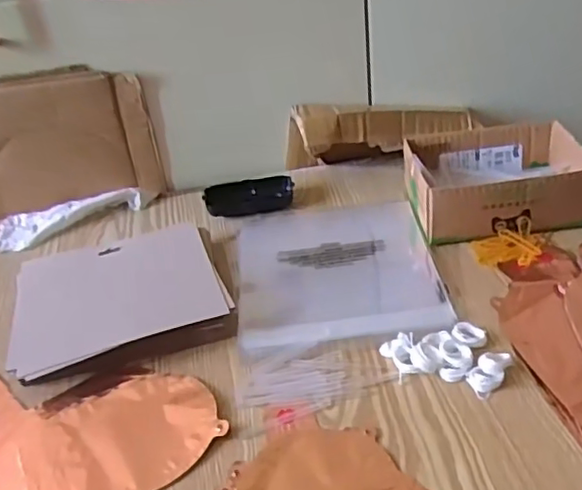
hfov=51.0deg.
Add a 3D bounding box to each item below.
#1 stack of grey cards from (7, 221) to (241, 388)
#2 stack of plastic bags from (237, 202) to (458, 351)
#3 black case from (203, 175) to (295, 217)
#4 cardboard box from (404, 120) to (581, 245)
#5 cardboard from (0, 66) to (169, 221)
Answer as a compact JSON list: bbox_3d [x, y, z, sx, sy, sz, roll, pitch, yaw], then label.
[{"bbox_3d":[-0.183,0.046,0.627,0.199,0.036,0.157,-19,37,-17],"label":"stack of grey cards"},{"bbox_3d":[0.047,0.019,0.648,0.204,0.011,0.231,-7,35,0],"label":"stack of plastic bags"},{"bbox_3d":[-0.051,-0.058,0.759,0.108,0.028,0.049,-11,35,-6],"label":"black case"},{"bbox_3d":[0.227,-0.076,0.684,0.182,0.061,0.145,-6,35,1],"label":"cardboard box"},{"bbox_3d":[-0.314,-0.119,0.761,0.277,0.175,0.031,-8,35,-2],"label":"cardboard"}]

